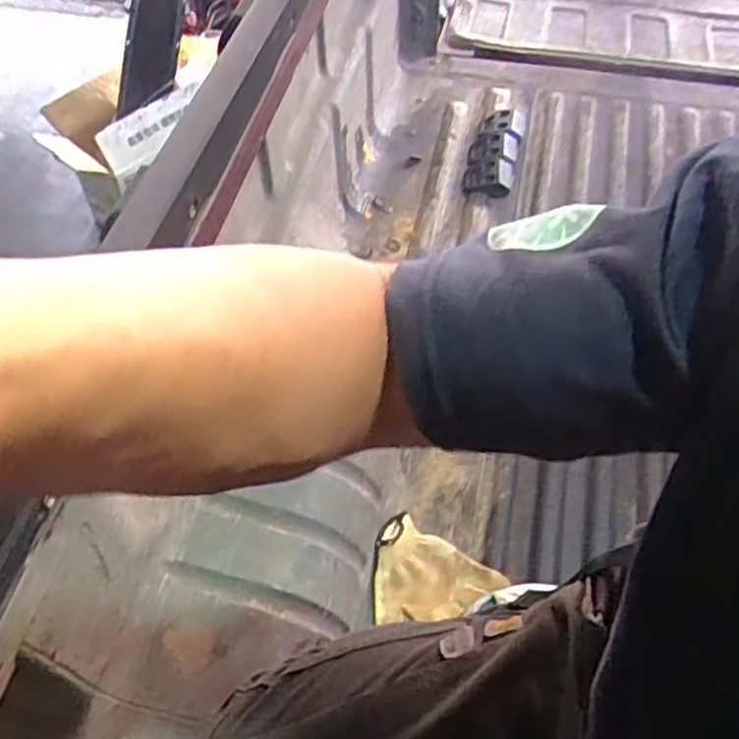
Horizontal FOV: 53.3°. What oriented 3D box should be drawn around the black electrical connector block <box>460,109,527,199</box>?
[{"bbox_3d":[0.261,-0.455,1.527,0.101,0.056,0.280,13,55,9],"label":"black electrical connector block"}]

